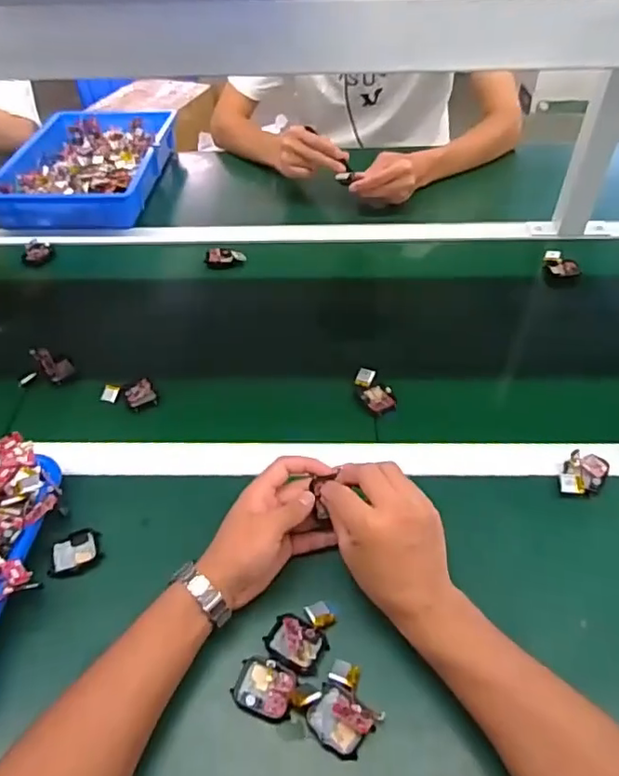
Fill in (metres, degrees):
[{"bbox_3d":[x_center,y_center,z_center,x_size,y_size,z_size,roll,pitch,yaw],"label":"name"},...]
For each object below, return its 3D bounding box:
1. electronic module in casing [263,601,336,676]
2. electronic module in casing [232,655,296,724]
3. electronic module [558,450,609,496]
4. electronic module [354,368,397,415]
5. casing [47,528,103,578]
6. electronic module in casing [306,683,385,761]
[{"bbox_3d":[-0.005,0.201,0.469,0.047,0.018,0.056,22,52,21],"label":"electronic module in casing"},{"bbox_3d":[-0.035,0.234,0.441,0.047,0.007,0.039,14,49,15],"label":"electronic module in casing"},{"bbox_3d":[0.272,0.086,0.559,0.038,0.012,0.051,24,52,22],"label":"electronic module"},{"bbox_3d":[0.077,0.003,0.649,0.034,0.018,0.063,-16,49,-12],"label":"electronic module"},{"bbox_3d":[-0.217,0.152,0.525,0.045,0.009,0.041,-7,51,-21],"label":"casing"},{"bbox_3d":[0.024,0.250,0.425,0.047,0.018,0.038,28,54,25],"label":"electronic module in casing"}]

